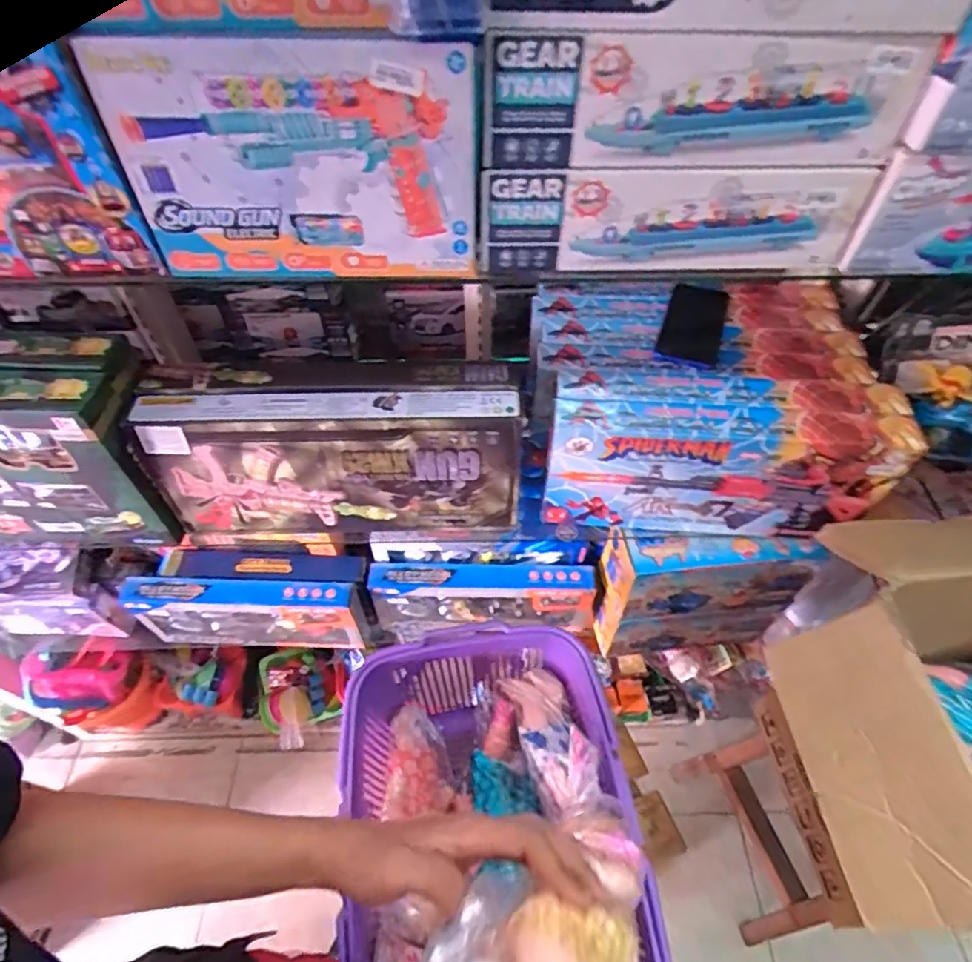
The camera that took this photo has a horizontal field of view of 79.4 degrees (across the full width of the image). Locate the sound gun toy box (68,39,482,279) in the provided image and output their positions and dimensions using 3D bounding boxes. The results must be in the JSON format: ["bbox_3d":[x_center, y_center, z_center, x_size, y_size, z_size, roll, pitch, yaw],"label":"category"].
[{"bbox_3d":[-0.135,-0.217,0.418,0.254,0.160,0.034,2,53,1],"label":"sound gun toy box"}]

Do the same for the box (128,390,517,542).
[{"bbox_3d":[-0.182,-0.017,0.739,0.440,0.201,0.075,-2,53,-2],"label":"box"}]

